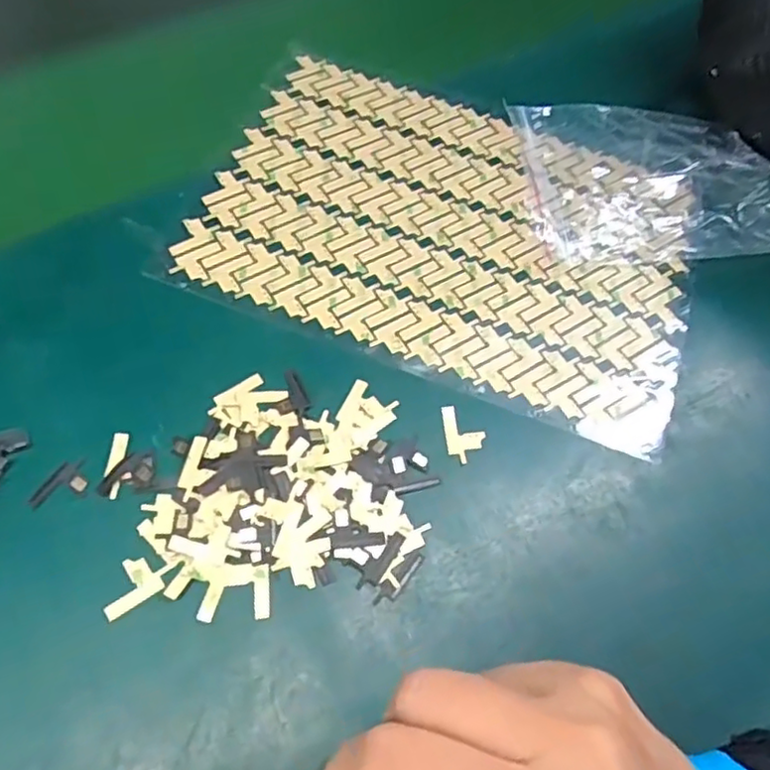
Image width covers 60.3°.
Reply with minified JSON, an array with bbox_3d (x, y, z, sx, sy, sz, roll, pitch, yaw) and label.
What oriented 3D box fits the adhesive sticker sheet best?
[{"bbox_3d":[0.037,-0.081,0.338,0.239,0.007,0.162,21,64,5],"label":"adhesive sticker sheet"}]

